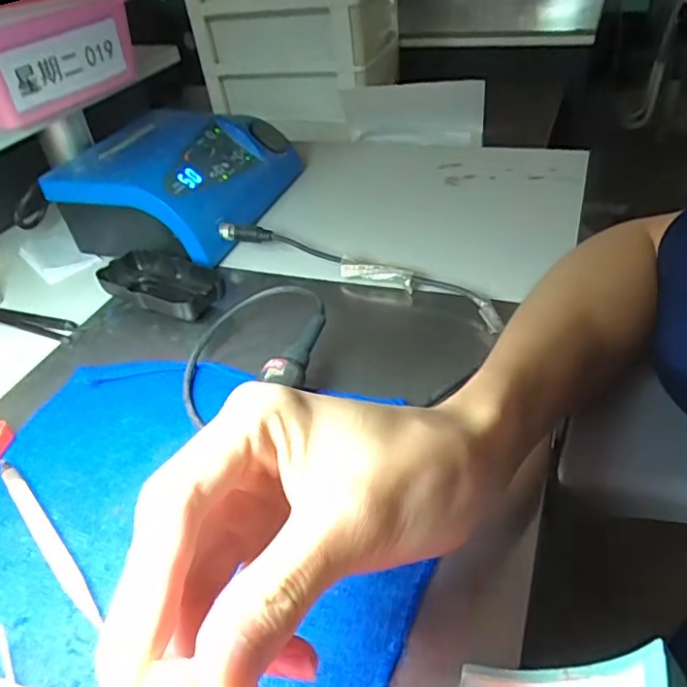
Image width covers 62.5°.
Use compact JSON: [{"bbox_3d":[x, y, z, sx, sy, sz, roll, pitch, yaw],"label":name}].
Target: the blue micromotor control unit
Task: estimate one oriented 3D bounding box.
[{"bbox_3d":[-0.163,-0.166,0.572,0.186,0.090,0.227,5,40,16],"label":"blue micromotor control unit"}]

